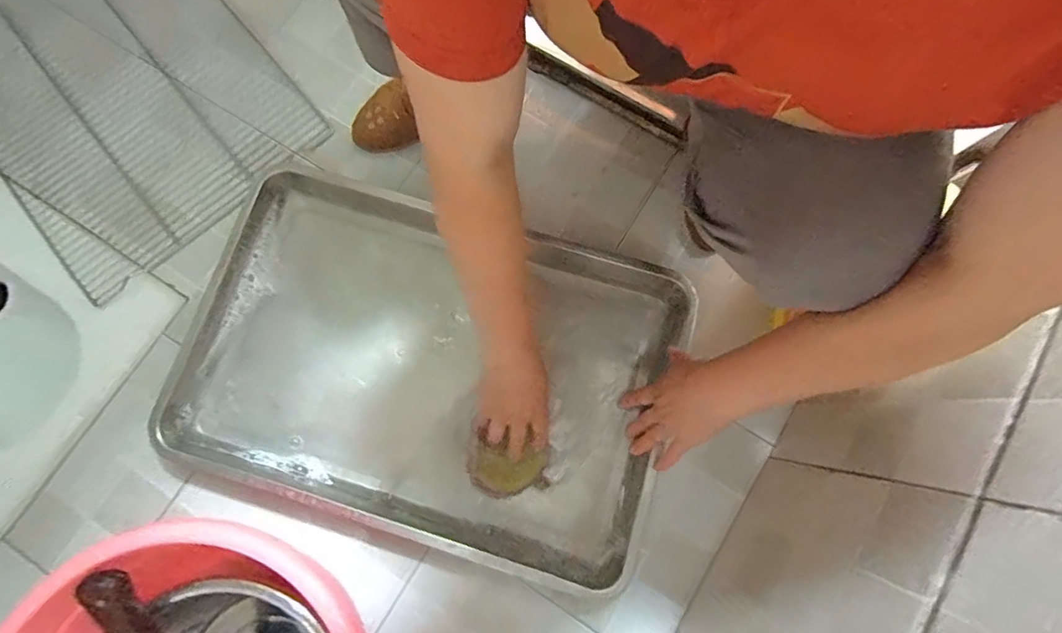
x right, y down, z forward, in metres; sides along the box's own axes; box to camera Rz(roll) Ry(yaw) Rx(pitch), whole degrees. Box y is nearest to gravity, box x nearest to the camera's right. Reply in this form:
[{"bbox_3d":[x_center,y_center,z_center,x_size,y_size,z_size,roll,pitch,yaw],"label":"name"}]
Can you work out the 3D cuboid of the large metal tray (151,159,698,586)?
[{"bbox_3d":[-0.125,0.056,0.594,0.562,0.048,0.386,16,77,6],"label":"large metal tray"}]

